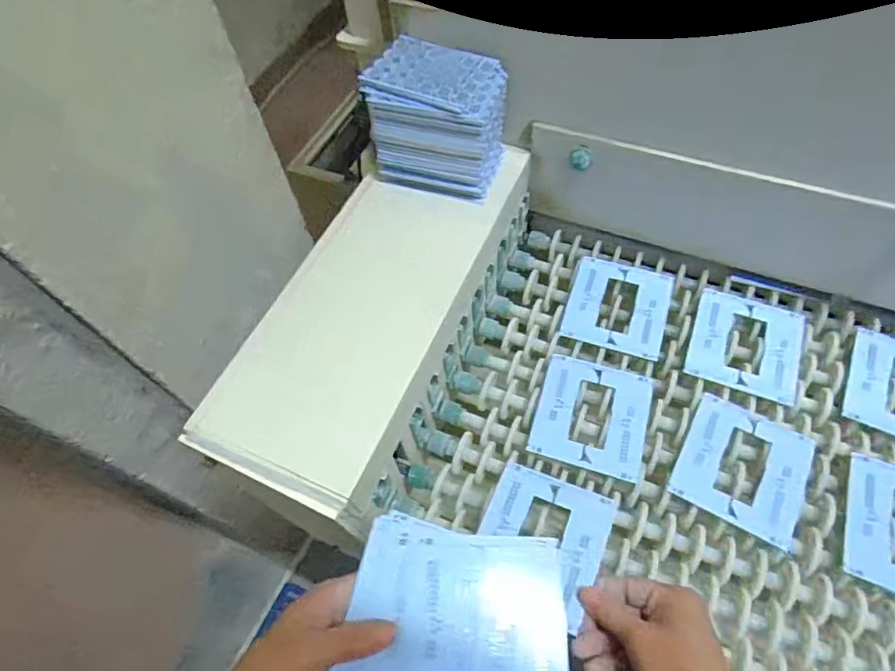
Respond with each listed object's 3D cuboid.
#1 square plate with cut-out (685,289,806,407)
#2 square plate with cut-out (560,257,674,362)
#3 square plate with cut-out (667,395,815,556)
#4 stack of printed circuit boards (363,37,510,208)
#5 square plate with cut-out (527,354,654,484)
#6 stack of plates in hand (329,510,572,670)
[{"bbox_3d":[0.303,0.008,0.538,0.103,0.006,0.107,19,64,14],"label":"square plate with cut-out"},{"bbox_3d":[0.183,-0.032,0.570,0.101,0.006,0.108,15,63,14],"label":"square plate with cut-out"},{"bbox_3d":[0.266,0.116,0.476,0.103,0.007,0.110,26,62,17],"label":"square plate with cut-out"},{"bbox_3d":[-0.008,-0.212,0.527,0.121,0.103,0.093,15,63,12],"label":"stack of printed circuit boards"},{"bbox_3d":[0.138,0.074,0.506,0.102,0.008,0.108,15,63,11],"label":"square plate with cut-out"},{"bbox_3d":[0.008,0.186,0.341,0.139,0.009,0.119,7,61,7],"label":"stack of plates in hand"}]

